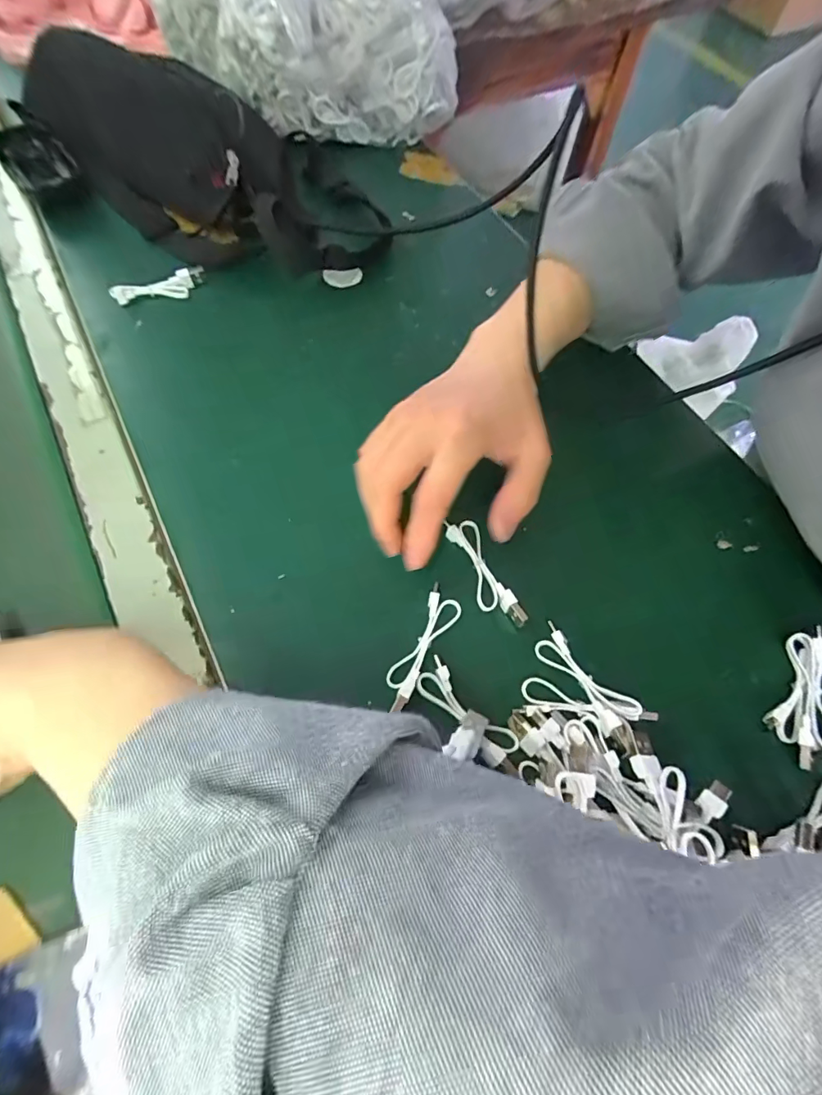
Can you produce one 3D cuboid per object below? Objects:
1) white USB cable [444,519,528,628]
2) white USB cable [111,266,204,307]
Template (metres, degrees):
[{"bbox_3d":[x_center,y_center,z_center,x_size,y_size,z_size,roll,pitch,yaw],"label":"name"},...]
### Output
[{"bbox_3d":[0.046,0.016,0.301,0.021,0.016,0.078,-15,67,-17],"label":"white USB cable"},{"bbox_3d":[-0.209,-0.216,0.391,0.074,0.010,0.020,-14,67,-16],"label":"white USB cable"}]

